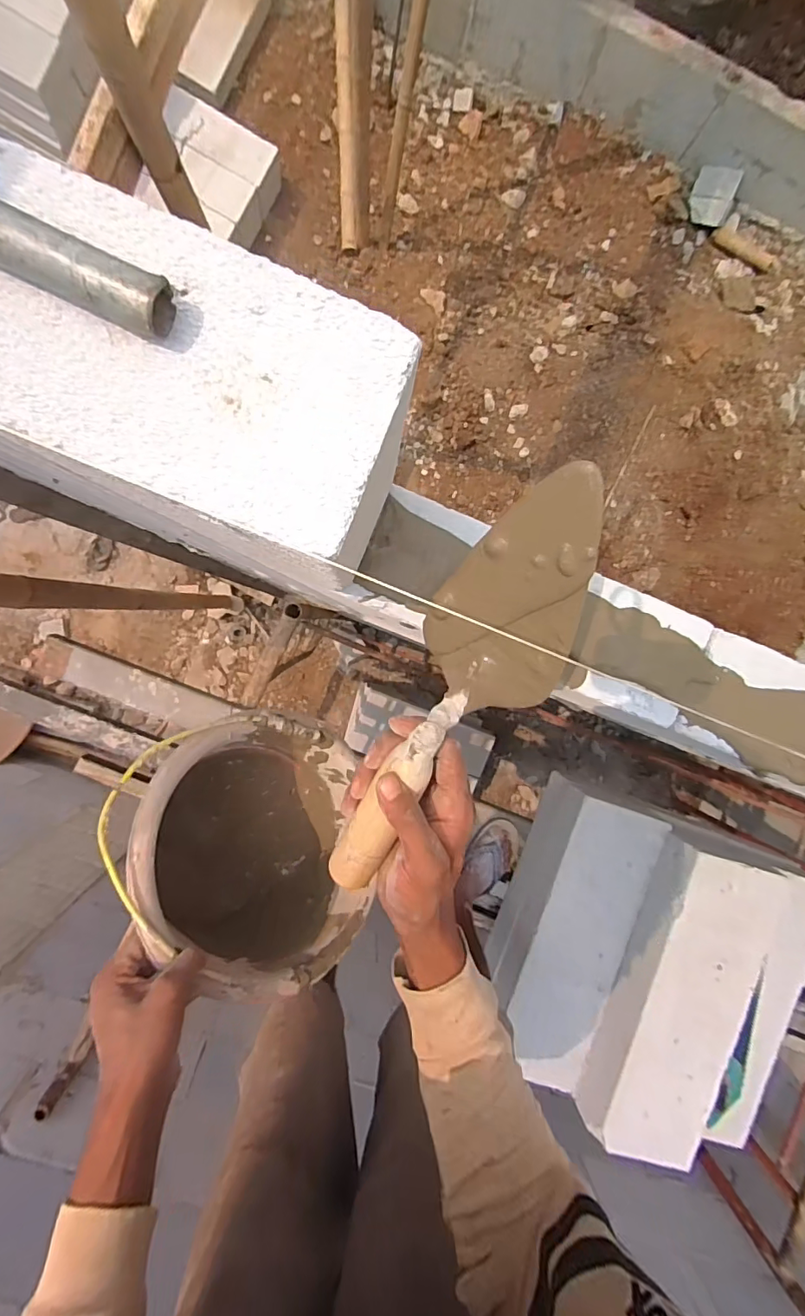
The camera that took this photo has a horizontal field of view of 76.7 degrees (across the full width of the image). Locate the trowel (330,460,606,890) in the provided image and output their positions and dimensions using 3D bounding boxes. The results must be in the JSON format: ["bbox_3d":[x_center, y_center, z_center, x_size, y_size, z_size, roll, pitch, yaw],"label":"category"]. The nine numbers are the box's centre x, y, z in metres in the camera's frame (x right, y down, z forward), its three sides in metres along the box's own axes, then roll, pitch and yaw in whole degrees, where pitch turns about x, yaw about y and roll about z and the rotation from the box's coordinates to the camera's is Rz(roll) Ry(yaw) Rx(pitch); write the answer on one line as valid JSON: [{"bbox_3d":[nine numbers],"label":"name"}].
[{"bbox_3d":[0.036,0.030,0.331,0.082,0.049,0.305,27,114,-2],"label":"trowel"}]

